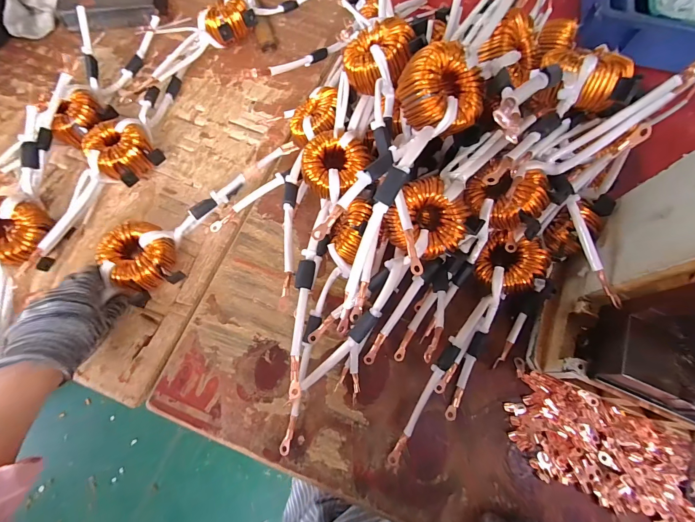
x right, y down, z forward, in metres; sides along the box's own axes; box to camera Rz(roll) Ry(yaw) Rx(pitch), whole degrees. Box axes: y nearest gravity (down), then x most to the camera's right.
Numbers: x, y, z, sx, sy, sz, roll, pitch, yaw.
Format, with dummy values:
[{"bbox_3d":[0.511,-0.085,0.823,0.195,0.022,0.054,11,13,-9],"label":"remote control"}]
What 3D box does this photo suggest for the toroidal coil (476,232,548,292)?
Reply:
[{"bbox_3d":[0.194,0.004,0.375,0.068,0.034,0.068,-14,57,23],"label":"toroidal coil"}]

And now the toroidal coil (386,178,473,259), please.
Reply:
[{"bbox_3d":[0.078,-0.041,0.325,0.074,0.037,0.073,-1,97,-8],"label":"toroidal coil"}]

